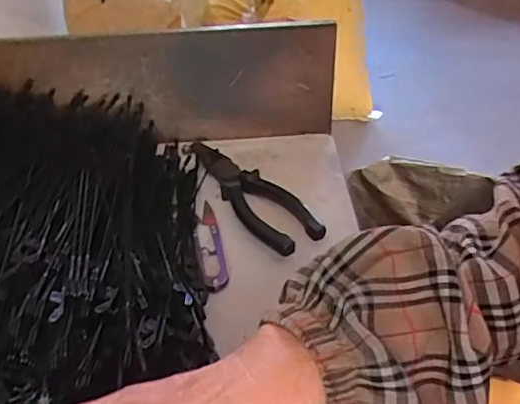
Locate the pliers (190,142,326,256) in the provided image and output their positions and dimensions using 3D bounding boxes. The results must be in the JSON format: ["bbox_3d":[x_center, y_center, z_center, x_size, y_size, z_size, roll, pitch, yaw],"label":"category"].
[{"bbox_3d":[-0.013,-0.010,0.485,0.059,0.017,0.173,-29,47,-28],"label":"pliers"}]

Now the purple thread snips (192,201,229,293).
[{"bbox_3d":[-0.040,0.032,0.437,0.023,0.015,0.097,-7,40,-6],"label":"purple thread snips"}]

